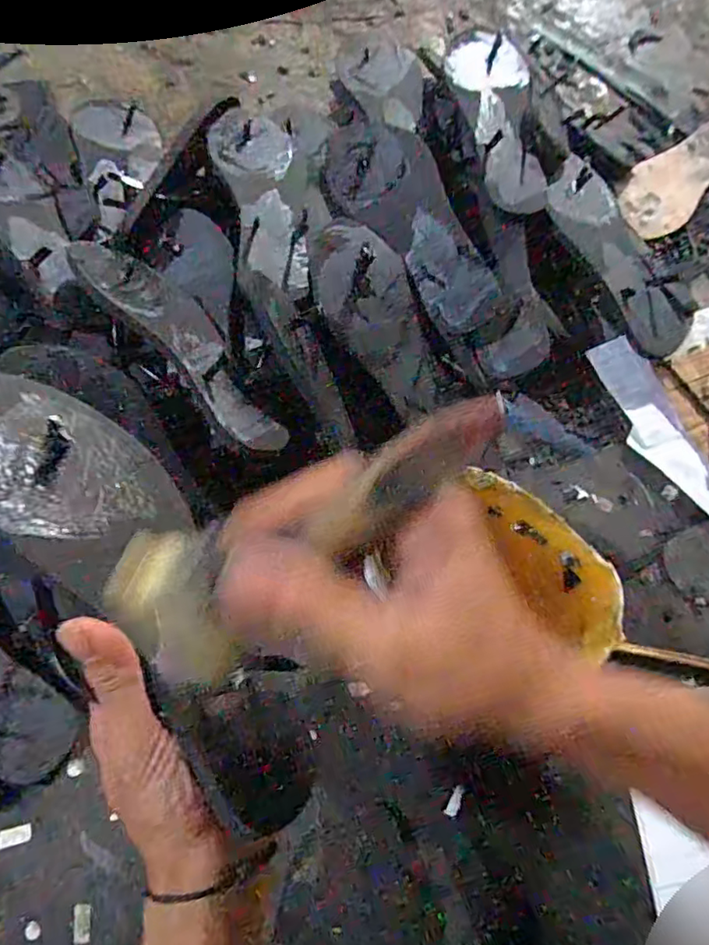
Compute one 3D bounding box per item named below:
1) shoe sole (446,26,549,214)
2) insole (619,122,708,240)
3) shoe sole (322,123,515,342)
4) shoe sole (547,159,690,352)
[{"bbox_3d":[0.149,-0.365,0.598,0.077,0.029,0.223,-11,74,-7],"label":"shoe sole"},{"bbox_3d":[0.399,-0.365,0.710,0.084,0.009,0.219,43,79,13],"label":"insole"},{"bbox_3d":[0.052,-0.248,0.580,0.118,0.053,0.273,-28,77,-11],"label":"shoe sole"},{"bbox_3d":[0.277,-0.225,0.607,0.093,0.014,0.215,-35,90,-22],"label":"shoe sole"}]

